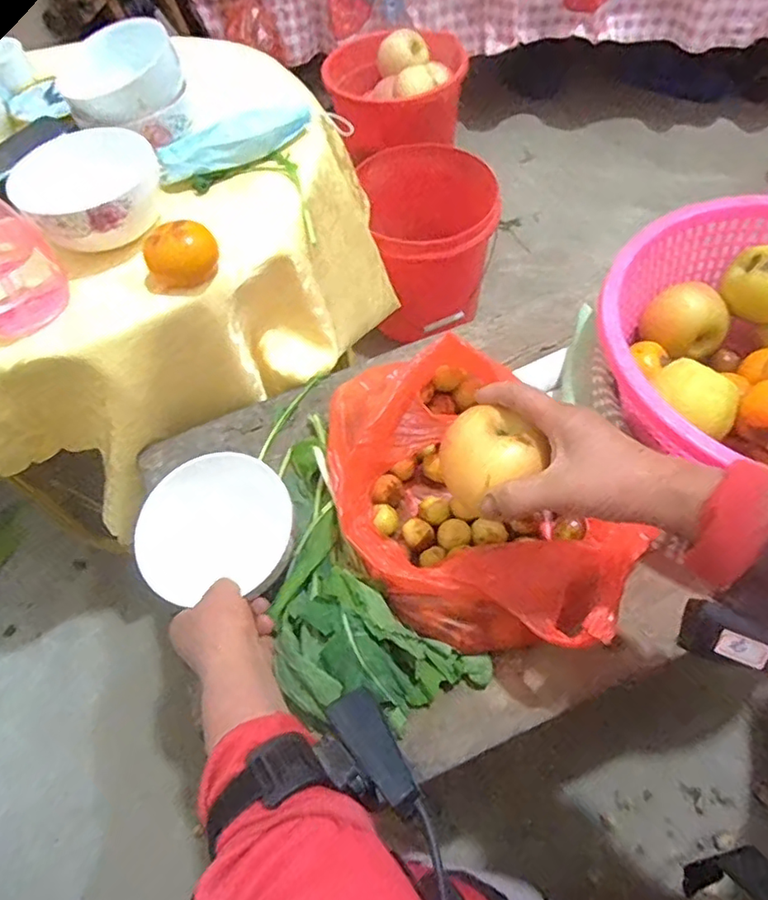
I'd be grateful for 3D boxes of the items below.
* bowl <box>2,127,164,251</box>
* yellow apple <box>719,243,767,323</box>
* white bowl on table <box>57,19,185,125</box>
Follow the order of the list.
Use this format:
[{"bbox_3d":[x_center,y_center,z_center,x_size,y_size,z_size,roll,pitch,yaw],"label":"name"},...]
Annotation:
[{"bbox_3d":[-0.264,-0.233,0.528,0.127,0.052,0.118,-2,59,3],"label":"bowl"},{"bbox_3d":[0.350,-0.156,0.526,0.065,0.049,0.057,25,64,18],"label":"yellow apple"},{"bbox_3d":[-0.256,-0.366,0.558,0.116,0.045,0.098,-23,60,-10],"label":"white bowl on table"}]

